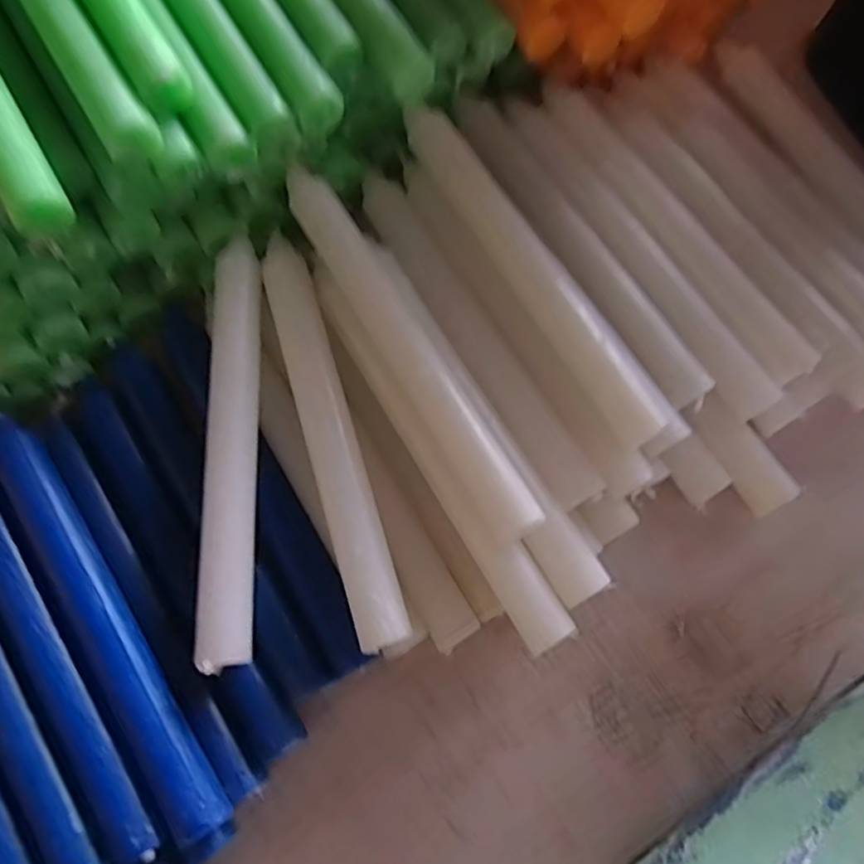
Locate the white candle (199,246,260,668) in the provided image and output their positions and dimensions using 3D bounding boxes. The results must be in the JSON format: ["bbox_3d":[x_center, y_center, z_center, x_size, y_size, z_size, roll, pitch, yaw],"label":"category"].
[{"bbox_3d":[-0.091,0.002,0.293,0.022,0.016,0.196,-4,75,1],"label":"white candle"}]

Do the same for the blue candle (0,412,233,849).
[{"bbox_3d":[-0.146,0.077,0.278,0.020,0.022,0.203,-33,77,-7],"label":"blue candle"}]

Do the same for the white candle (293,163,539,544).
[{"bbox_3d":[-0.013,-0.040,0.292,0.022,0.023,0.197,-31,77,-6],"label":"white candle"}]

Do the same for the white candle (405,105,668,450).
[{"bbox_3d":[0.045,-0.077,0.303,0.021,0.021,0.192,-31,77,-6],"label":"white candle"}]

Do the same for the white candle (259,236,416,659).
[{"bbox_3d":[-0.048,-0.003,0.295,0.023,0.024,0.198,-18,76,-3],"label":"white candle"}]

